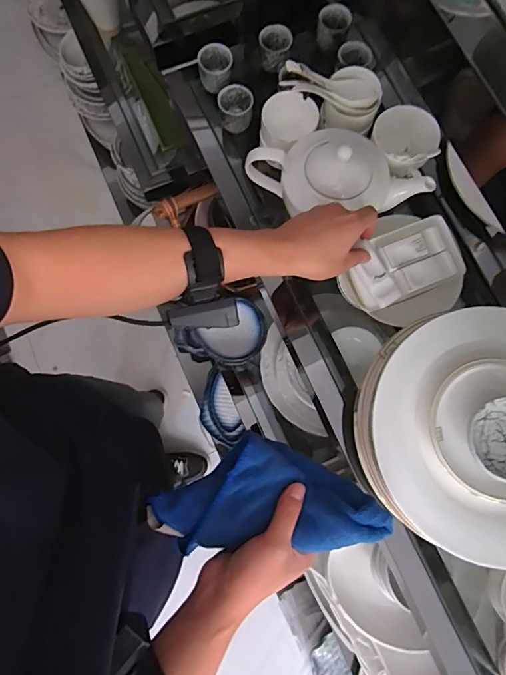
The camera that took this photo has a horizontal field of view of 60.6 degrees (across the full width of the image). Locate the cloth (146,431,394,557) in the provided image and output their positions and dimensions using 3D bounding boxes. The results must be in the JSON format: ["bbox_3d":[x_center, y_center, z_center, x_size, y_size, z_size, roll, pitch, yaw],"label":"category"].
[{"bbox_3d":[0.014,0.156,0.440,0.224,0.051,0.104,-2,77,8],"label":"cloth"}]

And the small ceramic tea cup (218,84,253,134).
[{"bbox_3d":[-0.025,-0.325,0.614,0.046,0.042,0.046,0,77,-2],"label":"small ceramic tea cup"}]

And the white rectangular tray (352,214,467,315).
[{"bbox_3d":[0.190,-0.094,0.539,0.146,0.022,0.083,-24,79,-7],"label":"white rectangular tray"}]

